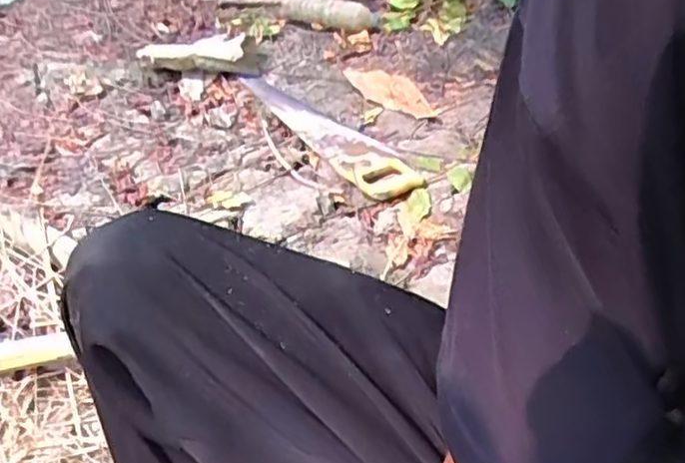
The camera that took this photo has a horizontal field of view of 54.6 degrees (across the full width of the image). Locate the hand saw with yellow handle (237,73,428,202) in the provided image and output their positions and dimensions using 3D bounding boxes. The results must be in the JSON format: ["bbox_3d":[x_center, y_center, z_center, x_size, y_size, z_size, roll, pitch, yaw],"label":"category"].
[{"bbox_3d":[-0.036,-0.194,1.246,0.107,0.020,0.448,-28,48,-25],"label":"hand saw with yellow handle"}]

